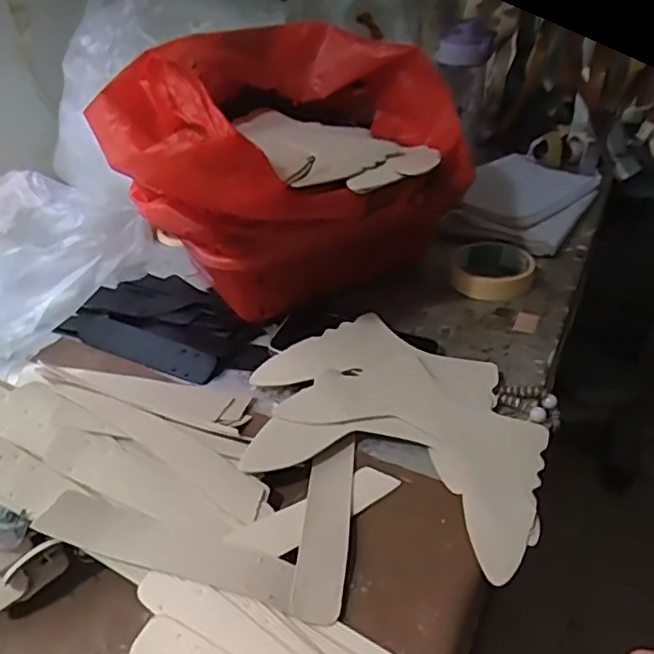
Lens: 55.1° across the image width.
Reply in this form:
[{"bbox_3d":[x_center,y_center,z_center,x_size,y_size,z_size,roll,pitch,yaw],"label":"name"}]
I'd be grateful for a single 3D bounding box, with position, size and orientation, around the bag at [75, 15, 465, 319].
[{"bbox_3d":[-0.044,-0.163,0.668,0.357,0.254,0.308,-19,39,-22],"label":"bag"}]

